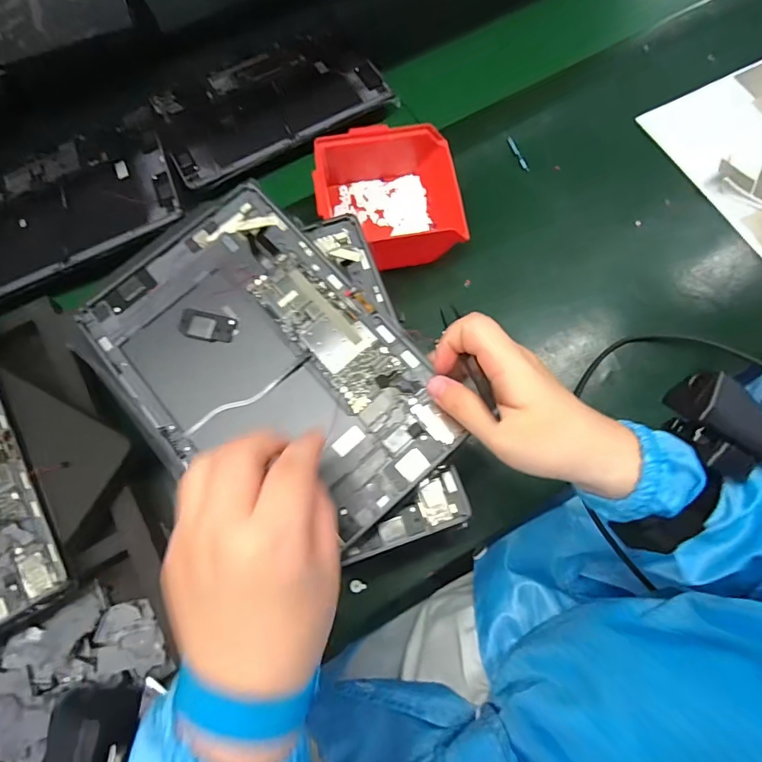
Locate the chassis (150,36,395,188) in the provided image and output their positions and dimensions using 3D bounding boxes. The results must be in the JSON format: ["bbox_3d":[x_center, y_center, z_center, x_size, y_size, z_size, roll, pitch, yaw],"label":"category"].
[{"bbox_3d":[-0.129,-0.321,0.528,0.248,0.015,0.145,-27,70,-9],"label":"chassis"}]

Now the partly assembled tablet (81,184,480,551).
[{"bbox_3d":[-0.080,-0.012,0.320,0.167,0.018,0.255,-39,77,-10],"label":"partly assembled tablet"}]

